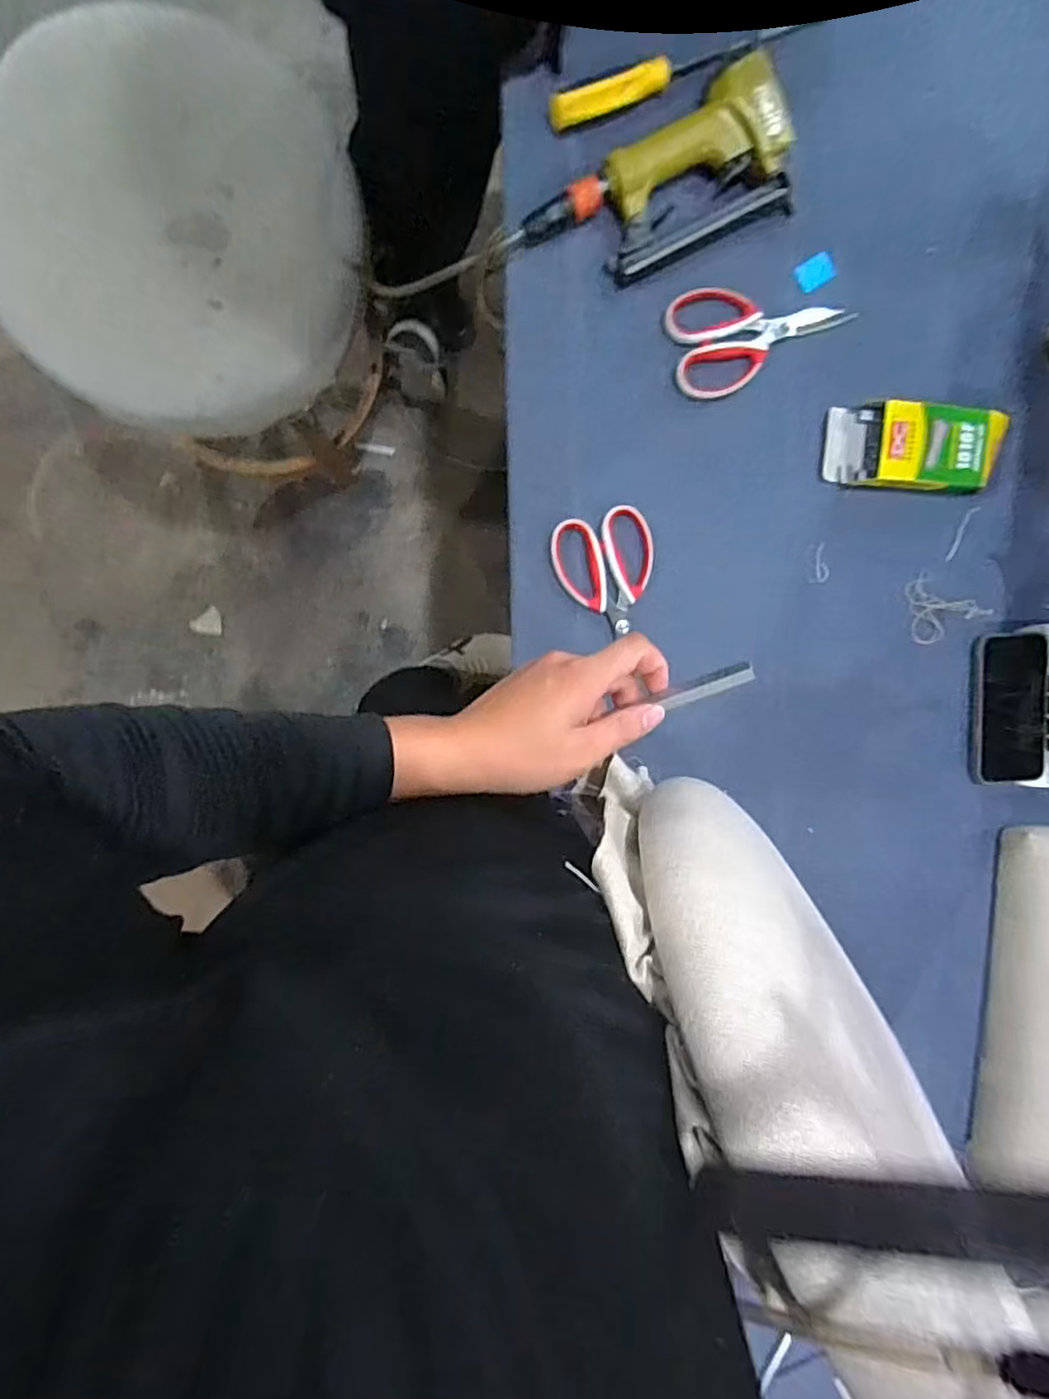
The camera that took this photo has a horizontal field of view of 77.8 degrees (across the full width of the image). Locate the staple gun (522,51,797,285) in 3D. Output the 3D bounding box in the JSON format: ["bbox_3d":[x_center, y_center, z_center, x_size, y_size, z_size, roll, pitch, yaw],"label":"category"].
[{"bbox_3d":[0.136,-0.468,0.604,0.250,0.043,0.116,-34,98,-1],"label":"staple gun"}]

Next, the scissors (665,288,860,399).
[{"bbox_3d":[0.227,-0.364,0.637,0.170,0.018,0.096,-19,98,-4],"label":"scissors"}]

